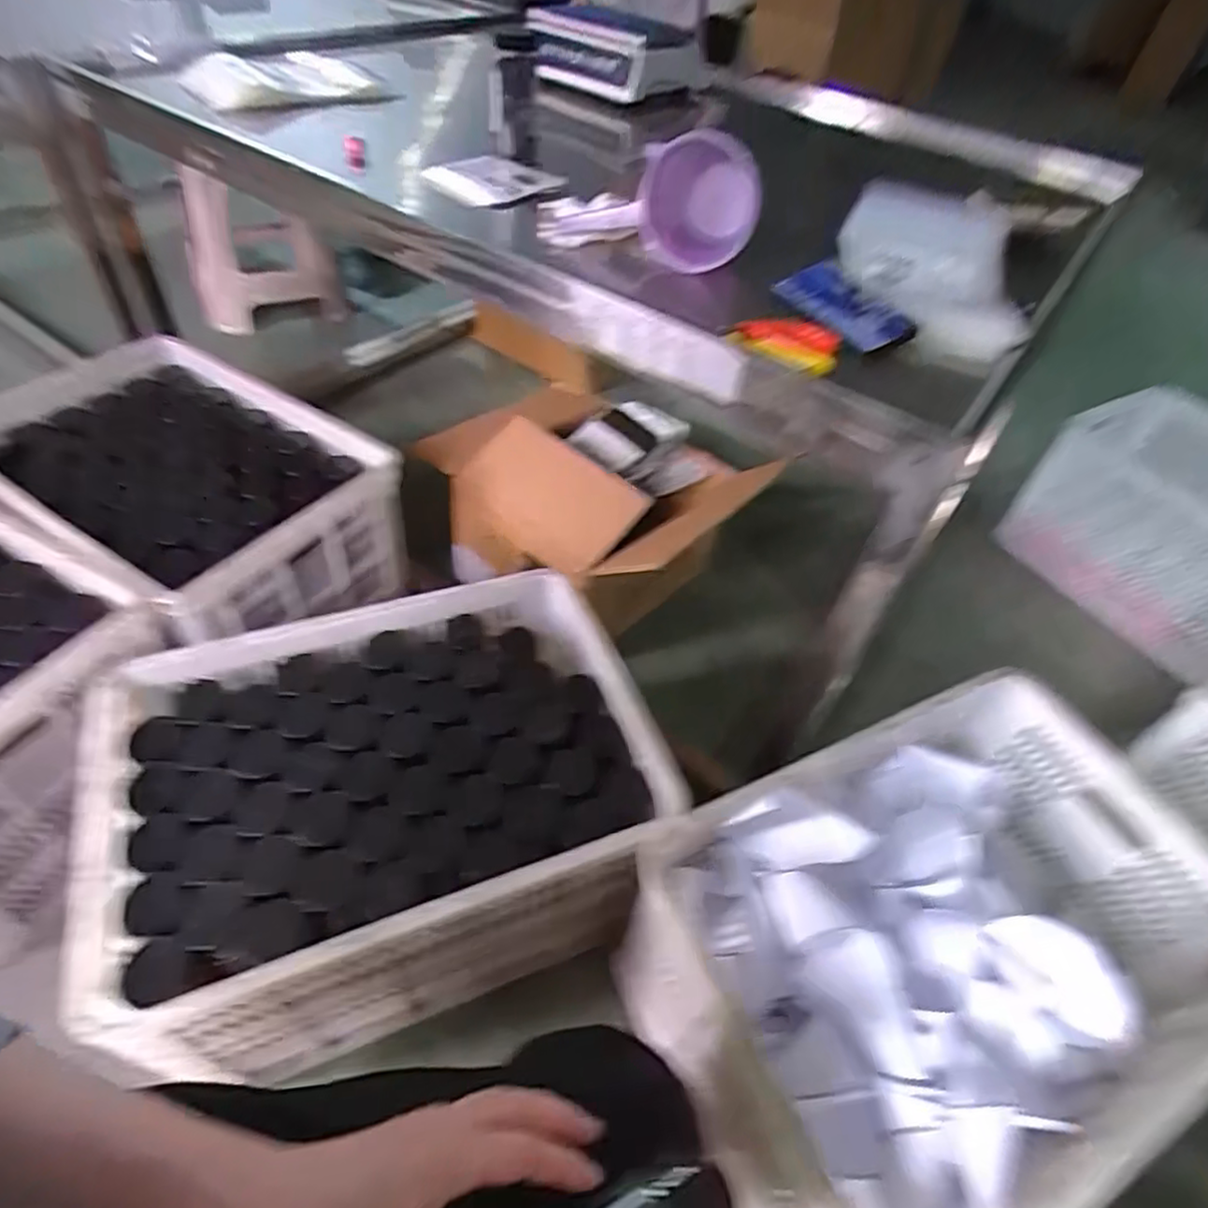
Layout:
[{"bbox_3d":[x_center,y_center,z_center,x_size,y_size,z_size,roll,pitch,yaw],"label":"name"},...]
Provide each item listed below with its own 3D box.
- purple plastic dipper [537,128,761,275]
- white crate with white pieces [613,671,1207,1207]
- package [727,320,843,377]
[{"bbox_3d":[0.054,-0.498,0.848,0.267,0.138,0.138,8,48,0],"label":"purple plastic dipper"},{"bbox_3d":[0.382,0.375,0.786,0.603,0.206,0.429,-18,53,-21],"label":"white crate with white pieces"},{"bbox_3d":[0.185,-0.270,0.712,0.109,0.021,0.073,21,49,11],"label":"package"}]

